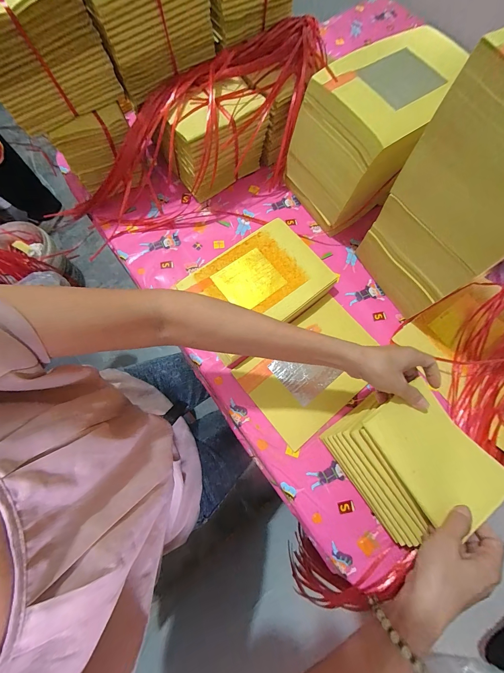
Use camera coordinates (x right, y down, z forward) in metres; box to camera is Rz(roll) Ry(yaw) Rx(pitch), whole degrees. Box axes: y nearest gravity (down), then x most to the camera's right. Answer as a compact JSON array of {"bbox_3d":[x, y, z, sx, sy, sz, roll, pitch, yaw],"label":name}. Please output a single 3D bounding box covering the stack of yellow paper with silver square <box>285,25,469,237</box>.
[{"bbox_3d":[0.203,-0.325,0.482,0.214,0.202,0.158,-28,76,-9],"label":"stack of yellow paper with silver square"}]

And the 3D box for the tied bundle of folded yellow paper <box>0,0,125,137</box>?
[{"bbox_3d":[-0.303,-0.401,0.381,0.165,0.136,0.100,-33,77,-11],"label":"tied bundle of folded yellow paper"}]

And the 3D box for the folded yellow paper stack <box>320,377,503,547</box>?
[{"bbox_3d":[0.209,0.165,0.379,0.143,0.106,0.166,-34,77,-11],"label":"folded yellow paper stack"}]

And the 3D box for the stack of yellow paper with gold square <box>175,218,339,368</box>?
[{"bbox_3d":[0.008,-0.088,0.492,0.237,0.037,0.167,-35,77,-11],"label":"stack of yellow paper with gold square"}]

